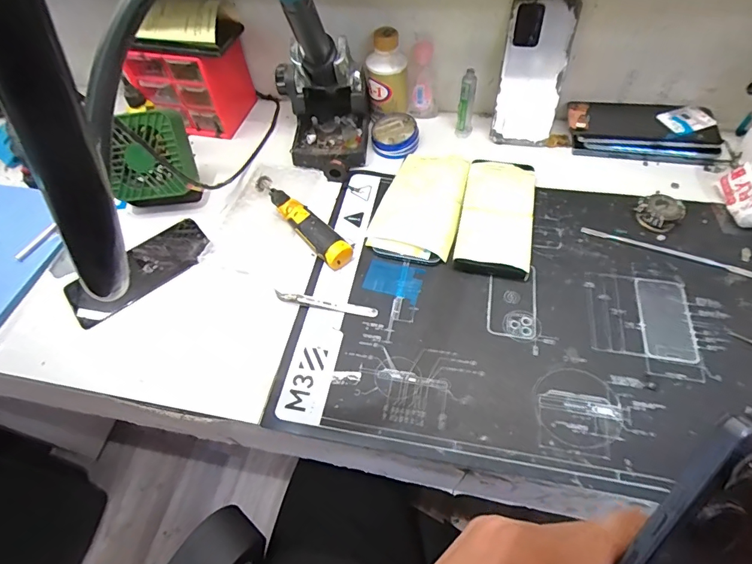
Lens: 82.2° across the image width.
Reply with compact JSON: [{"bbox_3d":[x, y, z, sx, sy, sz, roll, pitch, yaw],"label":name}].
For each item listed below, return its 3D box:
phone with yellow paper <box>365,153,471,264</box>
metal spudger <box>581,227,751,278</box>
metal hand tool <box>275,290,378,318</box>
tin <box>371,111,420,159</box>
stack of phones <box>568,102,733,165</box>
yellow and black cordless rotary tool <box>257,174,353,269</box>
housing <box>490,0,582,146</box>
[{"bbox_3d":[0.056,-0.097,0.515,0.094,0.020,0.161,15,59,14],"label":"phone with yellow paper"},{"bbox_3d":[0.313,-0.034,0.469,0.168,0.004,0.012,19,60,16],"label":"metal spudger"},{"bbox_3d":[-0.052,0.022,0.448,0.107,0.010,0.012,8,57,10],"label":"metal hand tool"},{"bbox_3d":[0.025,-0.199,0.582,0.061,0.025,0.067,-2,56,3],"label":"tin"},{"bbox_3d":[0.349,-0.194,0.555,0.194,0.034,0.074,9,58,10],"label":"stack of phones"},{"bbox_3d":[-0.091,-0.078,0.505,0.031,0.030,0.167,-37,61,-19],"label":"yellow and black cordless rotary tool"},{"bbox_3d":[0.192,-0.252,0.530,0.074,0.163,0.010,11,37,11],"label":"housing"}]

